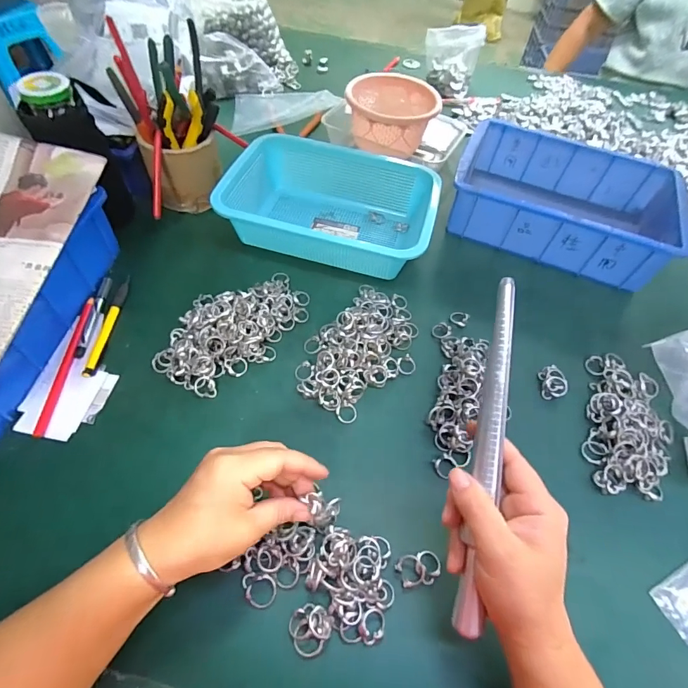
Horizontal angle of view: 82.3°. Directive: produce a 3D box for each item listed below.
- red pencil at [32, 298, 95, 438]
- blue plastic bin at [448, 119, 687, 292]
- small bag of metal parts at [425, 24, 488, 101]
[{"bbox_3d":[-0.291,0.018,0.414,0.013,0.004,0.164,-1,55,-5],"label":"red pencil"},{"bbox_3d":[0.315,-0.206,0.585,0.292,0.095,0.199,20,56,10],"label":"blue plastic bin"},{"bbox_3d":[0.219,-0.568,0.802,0.114,0.107,0.095,4,55,-1],"label":"small bag of metal parts"}]

